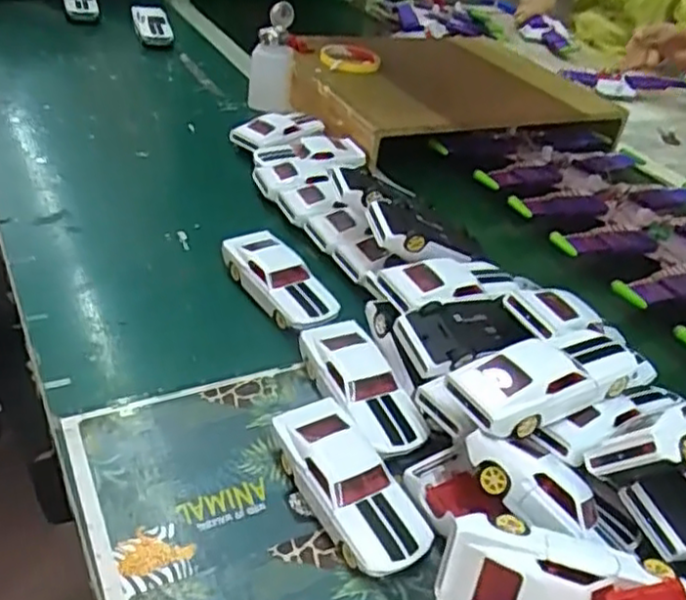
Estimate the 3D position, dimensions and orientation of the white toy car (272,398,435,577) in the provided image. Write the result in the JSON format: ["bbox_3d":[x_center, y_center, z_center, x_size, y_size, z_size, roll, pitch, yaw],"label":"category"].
[{"bbox_3d":[0.003,0.118,0.445,0.055,0.037,0.132,-18,44,-33],"label":"white toy car"}]

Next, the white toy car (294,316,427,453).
[{"bbox_3d":[0.014,0.063,0.514,0.049,0.030,0.127,-10,41,-27],"label":"white toy car"}]

